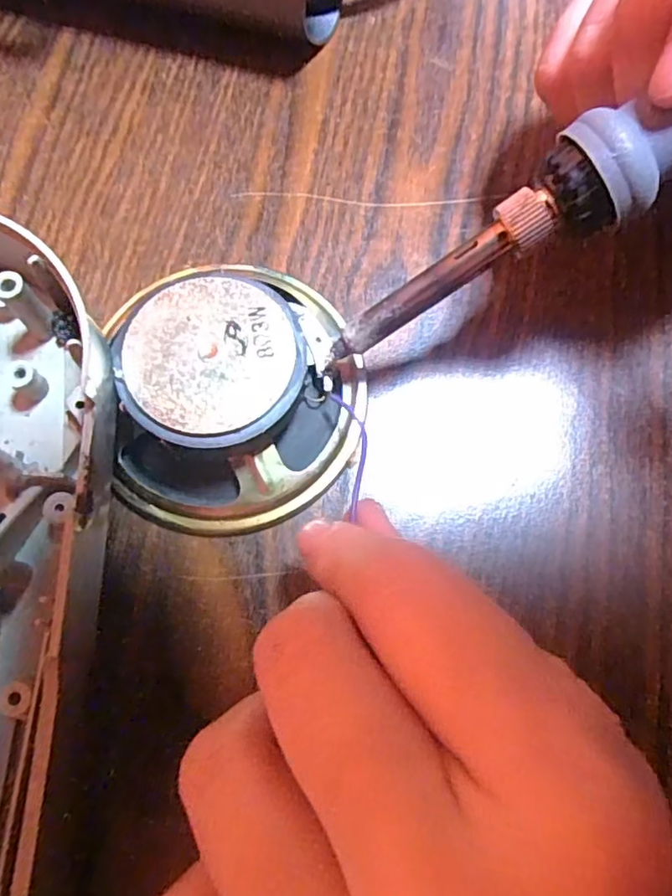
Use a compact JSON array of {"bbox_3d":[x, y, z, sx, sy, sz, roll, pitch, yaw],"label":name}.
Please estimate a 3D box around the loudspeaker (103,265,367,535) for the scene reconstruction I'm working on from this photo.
[{"bbox_3d":[-0.023,-0.016,0.146,0.058,0.025,0.069,3,73,-1],"label":"loudspeaker"}]

